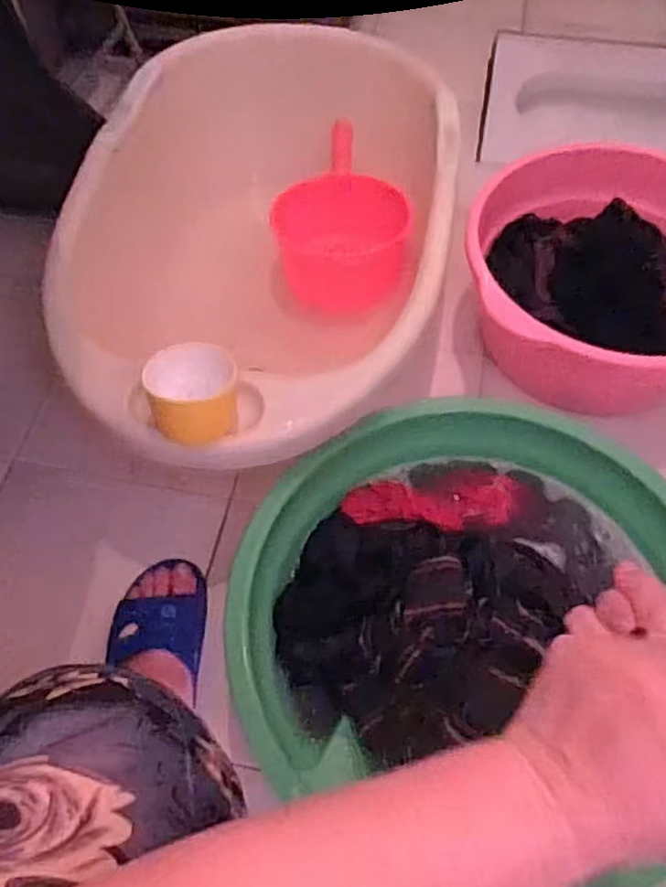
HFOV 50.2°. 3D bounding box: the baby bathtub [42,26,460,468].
[{"bbox_3d":[-0.084,-0.242,0.968,0.502,0.264,0.676,-2,59,1],"label":"baby bathtub"}]

